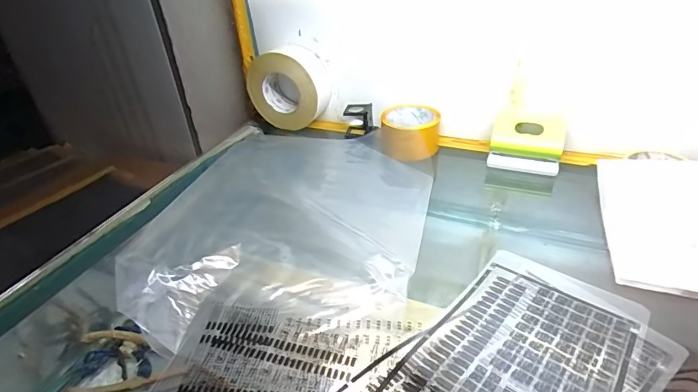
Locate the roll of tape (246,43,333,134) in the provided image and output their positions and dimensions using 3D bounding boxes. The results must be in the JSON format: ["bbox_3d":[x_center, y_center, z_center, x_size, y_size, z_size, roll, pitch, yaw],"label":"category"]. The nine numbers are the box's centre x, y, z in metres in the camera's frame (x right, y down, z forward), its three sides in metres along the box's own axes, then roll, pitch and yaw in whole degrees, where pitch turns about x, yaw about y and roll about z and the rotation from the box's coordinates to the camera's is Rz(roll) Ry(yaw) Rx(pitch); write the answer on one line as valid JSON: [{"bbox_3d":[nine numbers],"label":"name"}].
[{"bbox_3d":[-0.107,-0.189,0.756,0.141,0.141,0.062,9,36,18],"label":"roll of tape"}]

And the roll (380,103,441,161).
[{"bbox_3d":[0.098,-0.101,0.675,0.093,0.057,0.100,2,34,9],"label":"roll"}]

